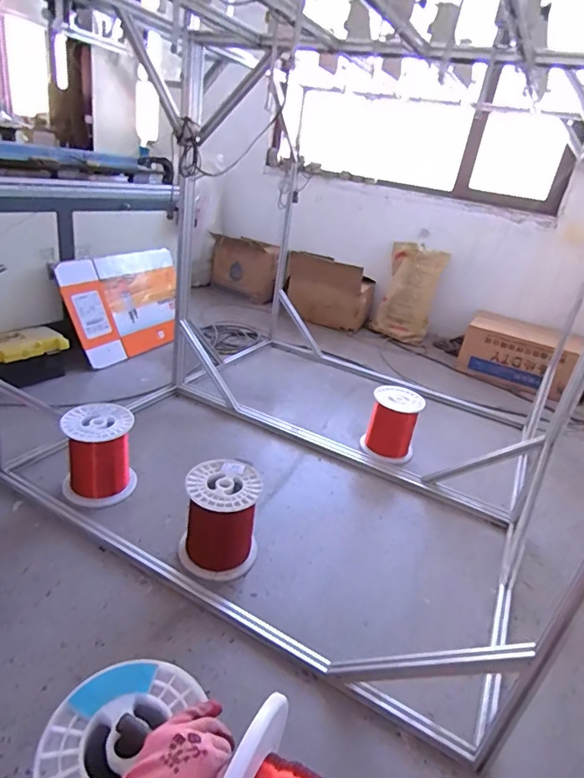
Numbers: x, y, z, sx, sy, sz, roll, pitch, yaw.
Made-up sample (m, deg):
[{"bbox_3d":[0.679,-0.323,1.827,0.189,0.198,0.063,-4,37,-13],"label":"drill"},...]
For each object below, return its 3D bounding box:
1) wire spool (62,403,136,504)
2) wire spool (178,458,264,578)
[{"bbox_3d":[-0.602,0.201,1.468,0.212,0.238,0.206,-4,30,-22],"label":"wire spool"},{"bbox_3d":[-0.190,0.346,1.261,0.199,0.234,0.206,5,28,-5],"label":"wire spool"}]

